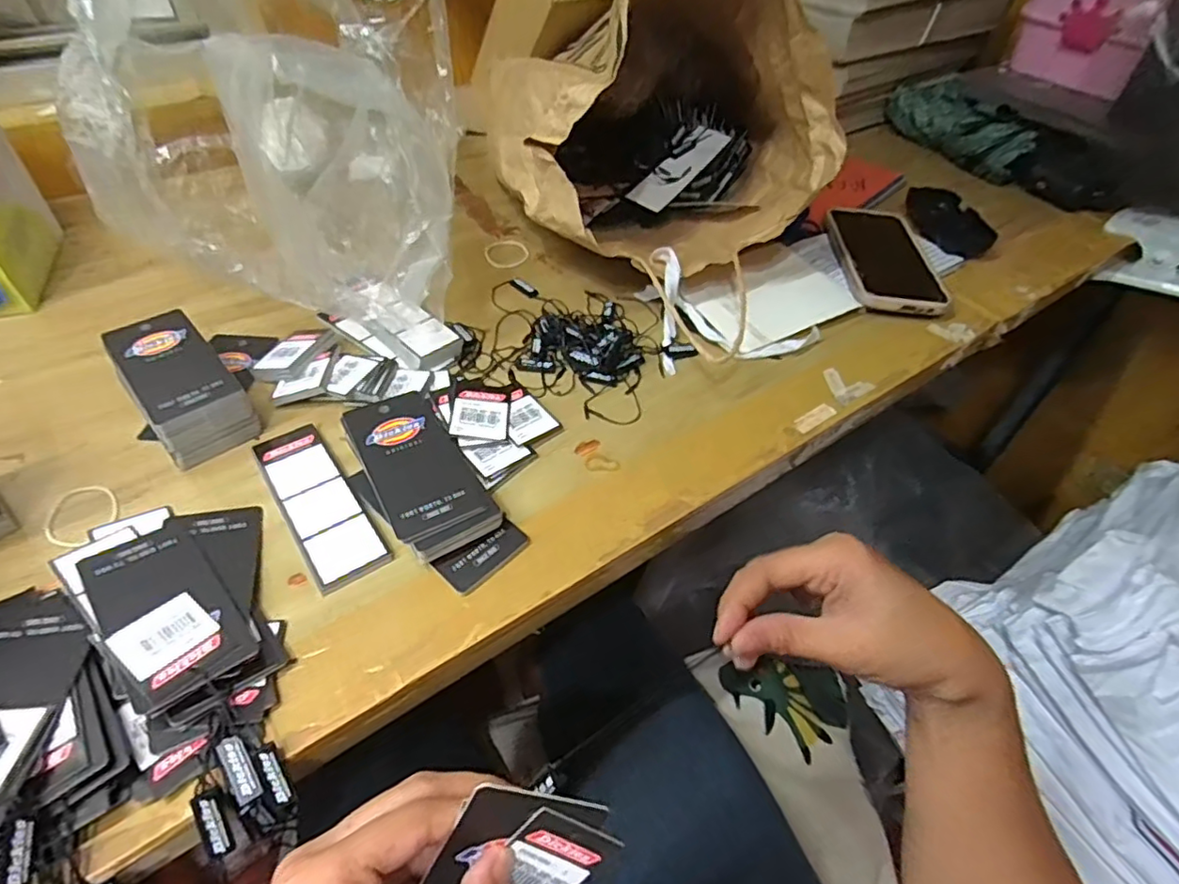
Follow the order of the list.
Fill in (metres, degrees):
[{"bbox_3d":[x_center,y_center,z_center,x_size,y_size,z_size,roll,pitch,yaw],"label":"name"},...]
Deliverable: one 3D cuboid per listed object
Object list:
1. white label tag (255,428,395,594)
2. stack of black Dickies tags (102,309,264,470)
[{"bbox_3d":[-0.158,0.033,0.356,0.038,0.004,0.121,-27,55,-25],"label":"white label tag"},{"bbox_3d":[-0.262,-0.037,0.394,0.051,0.035,0.117,-33,58,-28],"label":"stack of black Dickies tags"}]

